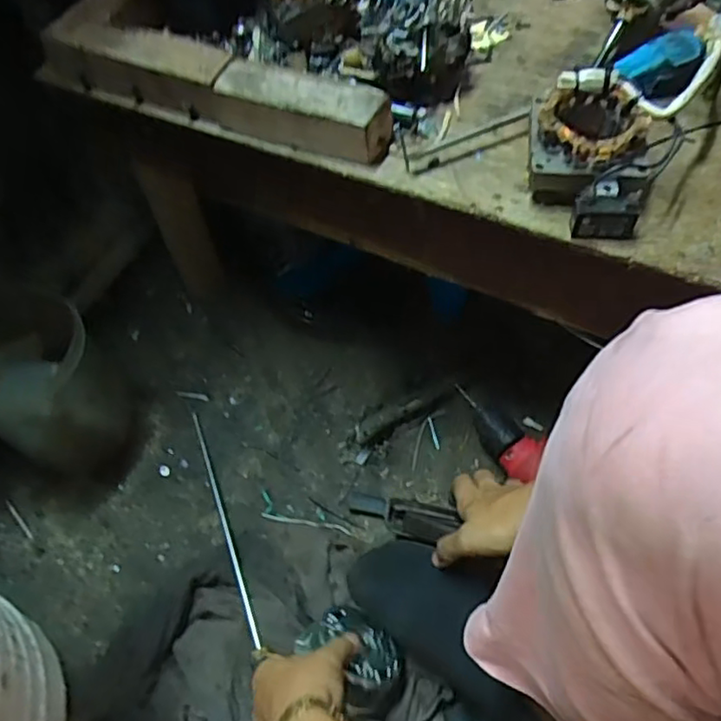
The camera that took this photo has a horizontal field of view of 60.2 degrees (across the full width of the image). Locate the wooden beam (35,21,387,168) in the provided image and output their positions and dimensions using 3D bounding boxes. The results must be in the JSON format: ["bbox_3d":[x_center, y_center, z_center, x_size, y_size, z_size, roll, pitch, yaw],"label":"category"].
[{"bbox_3d":[-0.113,-0.207,0.468,0.286,0.040,0.044,19,62,15],"label":"wooden beam"}]

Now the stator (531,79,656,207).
[{"bbox_3d":[0.145,-0.142,0.405,0.067,0.052,0.067,6,59,7],"label":"stator"}]

